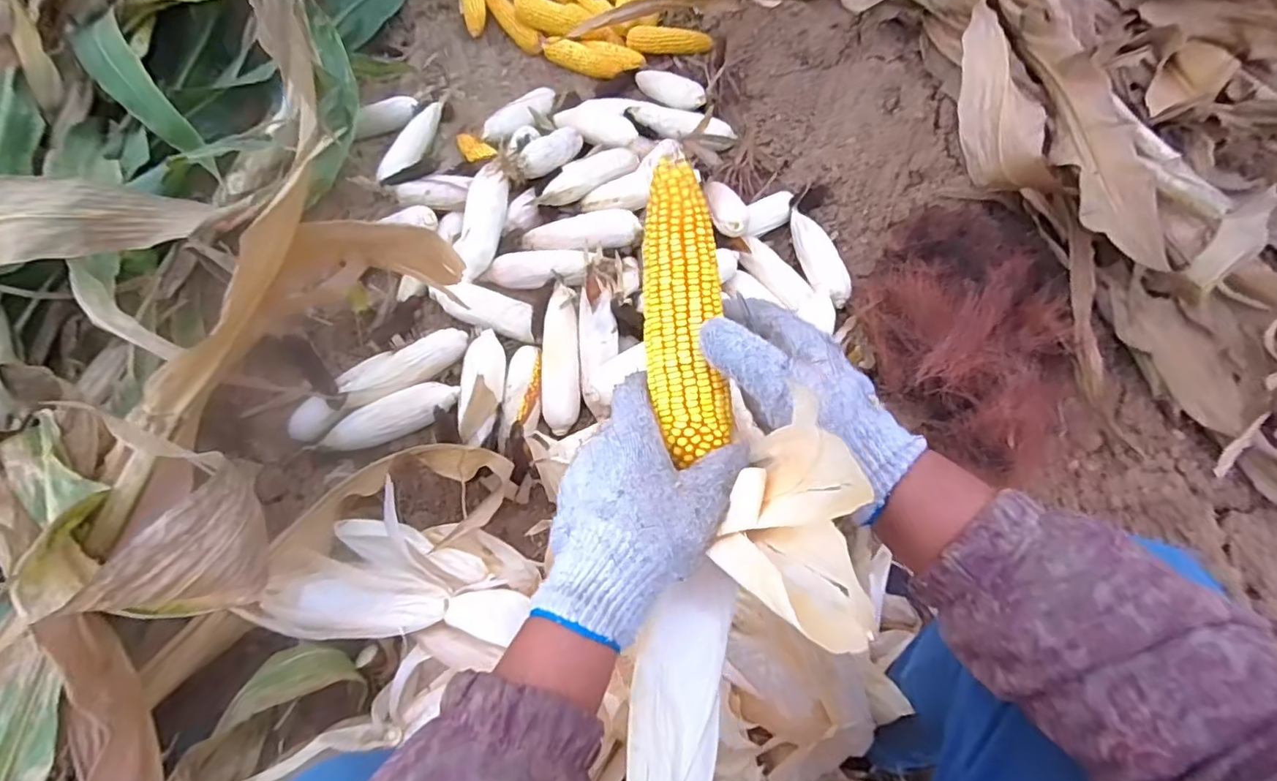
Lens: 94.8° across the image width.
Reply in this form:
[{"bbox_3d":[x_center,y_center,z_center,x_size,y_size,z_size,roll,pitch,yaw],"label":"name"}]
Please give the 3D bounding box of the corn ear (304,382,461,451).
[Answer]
[{"bbox_3d":[-0.372,0.043,0.865,0.222,0.050,0.055,-18,63,-9],"label":"corn ear"}]

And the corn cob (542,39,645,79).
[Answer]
[{"bbox_3d":[-0.100,-0.730,1.290,0.225,0.043,0.070,10,63,6],"label":"corn cob"}]

